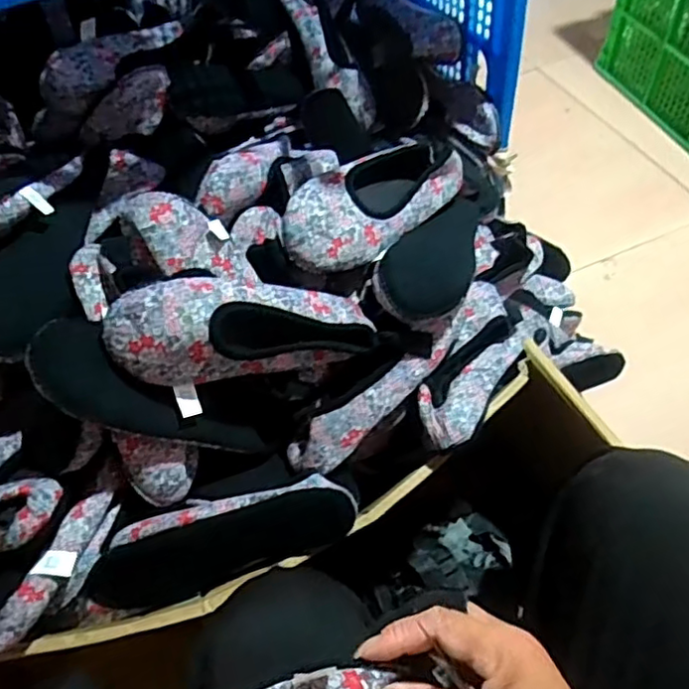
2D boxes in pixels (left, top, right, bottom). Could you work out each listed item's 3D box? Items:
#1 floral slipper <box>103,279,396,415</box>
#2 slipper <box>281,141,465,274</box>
[{"bbox_3d":[-0.089,-0.006,0.600,0.257,0.089,0.080,-3,50,-28],"label":"floral slipper"},{"bbox_3d":[0.034,-0.159,0.708,0.250,0.063,0.102,-36,96,-27],"label":"slipper"}]

